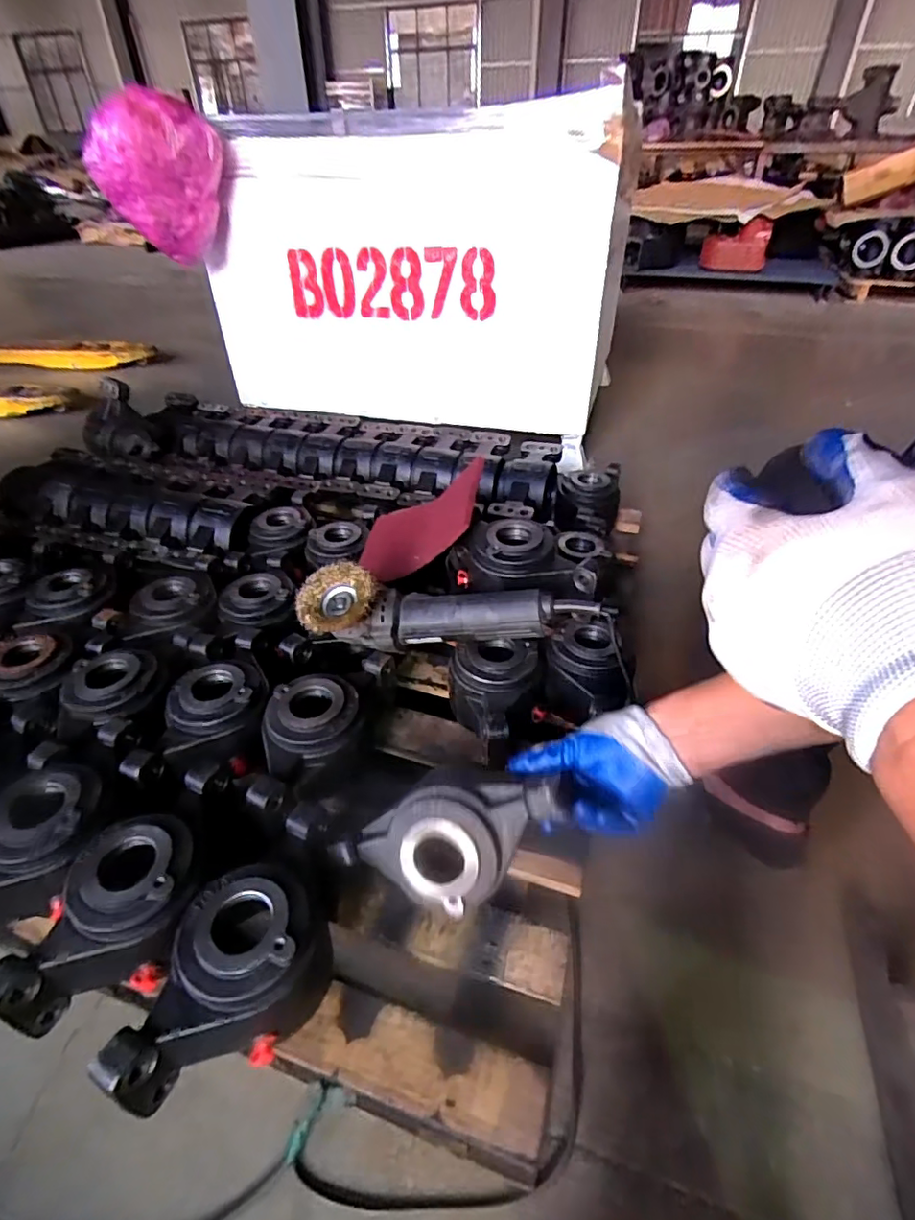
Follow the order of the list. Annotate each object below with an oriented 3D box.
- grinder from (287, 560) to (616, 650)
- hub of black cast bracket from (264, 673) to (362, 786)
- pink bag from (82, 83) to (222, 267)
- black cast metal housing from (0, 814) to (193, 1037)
[{"bbox_3d":[-0.014,0.002,0.671,0.341,0.086,0.077,-1,38,-2],"label":"grinder"},{"bbox_3d":[-0.155,0.127,0.611,0.116,0.044,0.116,2,50,-3],"label":"hub of black cast bracket"},{"bbox_3d":[-0.623,-0.904,1.197,0.243,0.269,0.129,-5,38,-7],"label":"pink bag"},{"bbox_3d":[-0.296,0.256,0.483,0.152,0.084,0.112,-15,41,-19],"label":"black cast metal housing"}]

